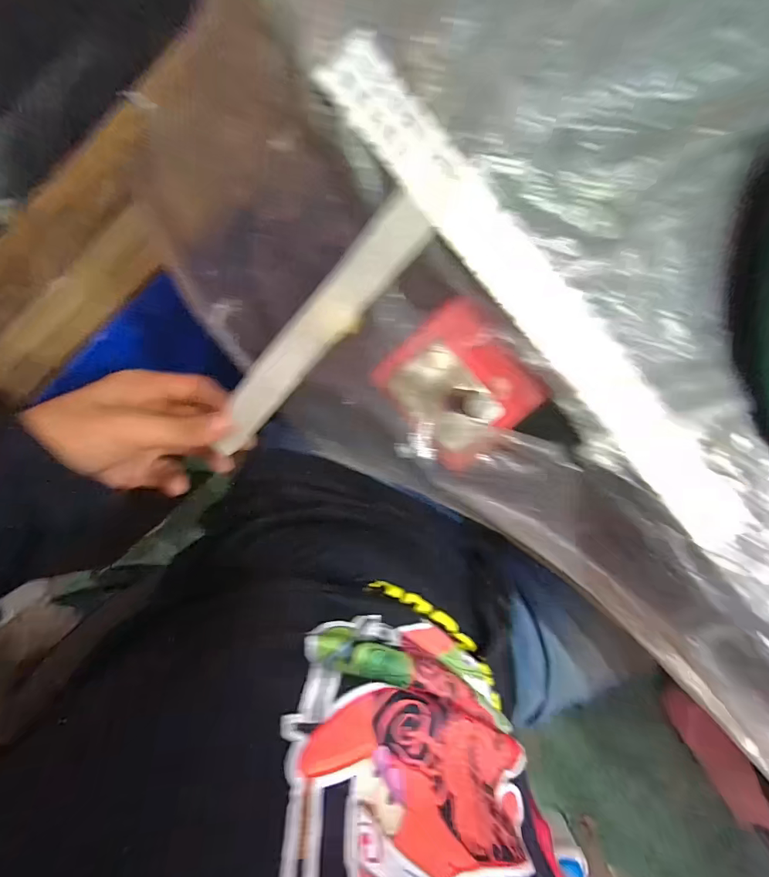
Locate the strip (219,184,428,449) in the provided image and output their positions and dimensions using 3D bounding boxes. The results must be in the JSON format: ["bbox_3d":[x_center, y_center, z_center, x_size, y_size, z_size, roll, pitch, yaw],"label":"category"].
[{"bbox_3d":[-0.045,-0.059,0.256,0.029,0.008,0.183,45,115,-8],"label":"strip"}]

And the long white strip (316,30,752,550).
[{"bbox_3d":[0.087,-0.063,0.228,0.030,0.007,0.320,-41,97,9],"label":"long white strip"}]

